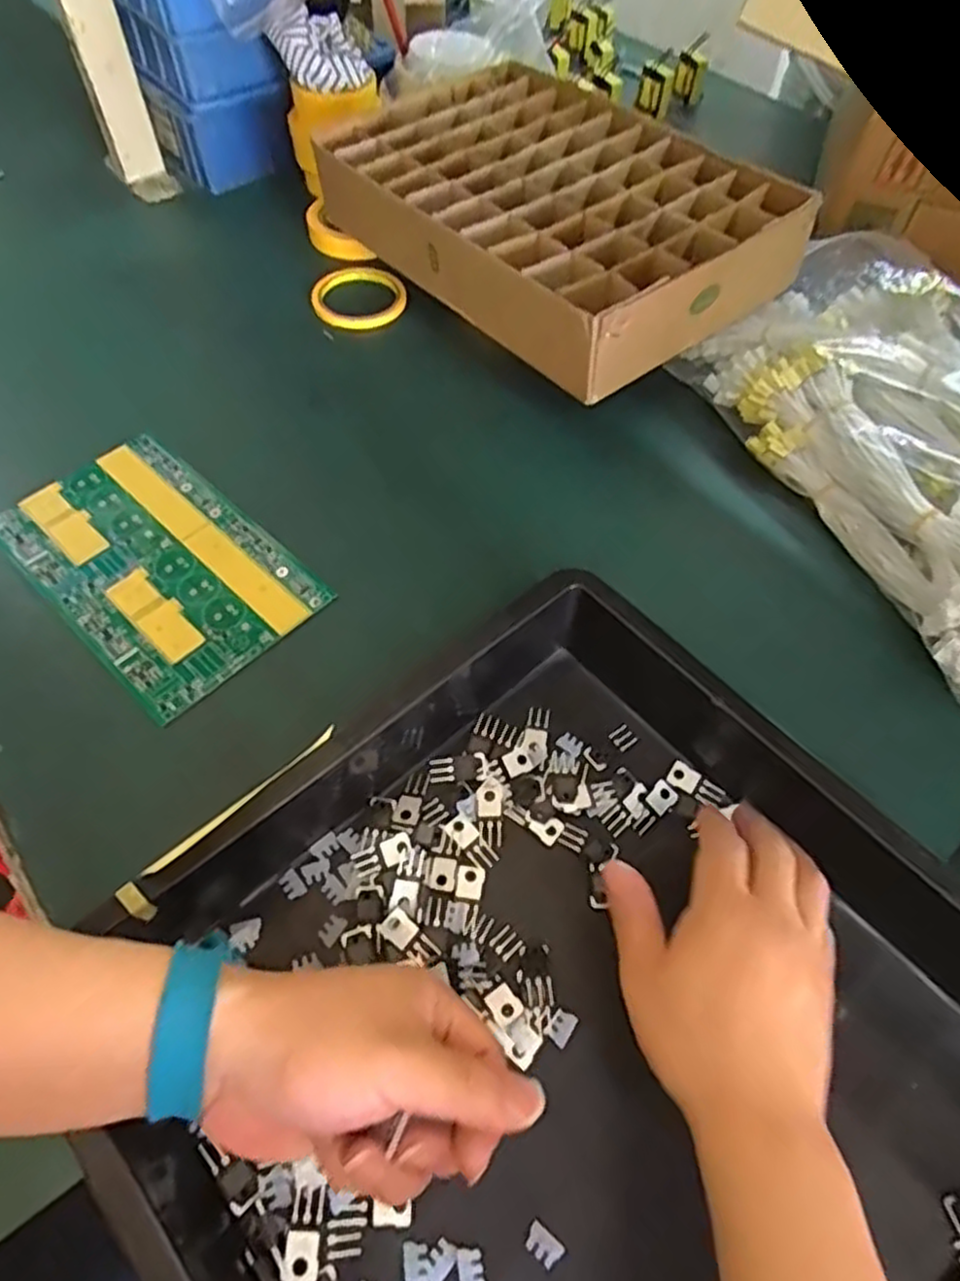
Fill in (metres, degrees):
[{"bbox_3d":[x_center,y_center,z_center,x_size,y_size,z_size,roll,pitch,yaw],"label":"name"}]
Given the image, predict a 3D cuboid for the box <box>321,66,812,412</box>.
[{"bbox_3d":[0.053,-0.399,0.645,0.269,0.077,0.412,-35,65,-21],"label":"box"}]

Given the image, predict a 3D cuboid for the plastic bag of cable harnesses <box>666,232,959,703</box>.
[{"bbox_3d":[0.352,-0.163,0.559,0.238,0.093,0.399,-20,61,-15],"label":"plastic bag of cable harnesses"}]

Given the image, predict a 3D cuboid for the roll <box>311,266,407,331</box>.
[{"bbox_3d":[-0.124,-0.353,0.727,0.092,0.011,0.104,-11,59,-9],"label":"roll"}]

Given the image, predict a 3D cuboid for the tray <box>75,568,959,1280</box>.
[{"bbox_3d":[0.111,0.237,0.315,0.407,0.081,0.555,-38,67,-23],"label":"tray"}]

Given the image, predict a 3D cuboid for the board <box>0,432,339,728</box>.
[{"bbox_3d":[-0.236,-0.058,0.524,0.231,0.009,0.144,40,64,20],"label":"board"}]

